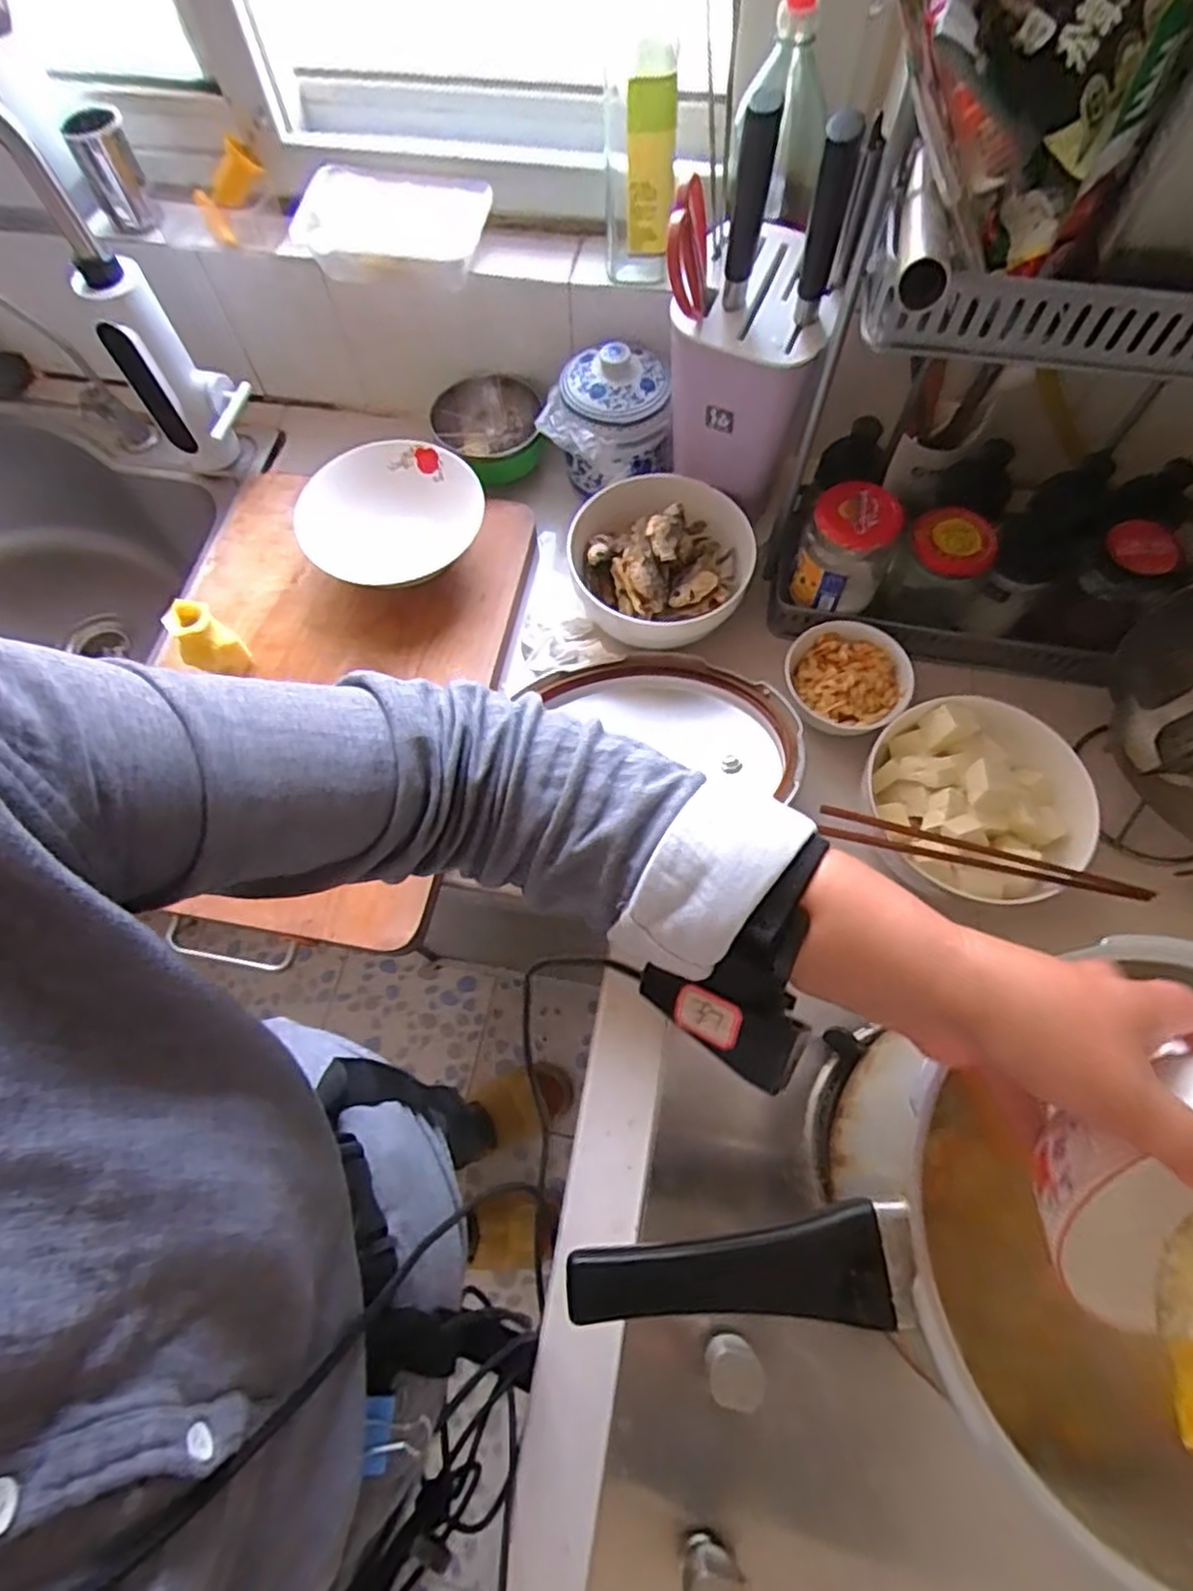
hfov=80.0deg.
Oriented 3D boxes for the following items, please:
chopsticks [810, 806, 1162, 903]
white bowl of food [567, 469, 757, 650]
[{"bbox_3d":[0.295,0.045,0.541,0.231,0.022,0.023,13,70,7],"label":"chopsticks"},{"bbox_3d":[0.062,-0.221,0.676,0.165,0.073,0.171,-1,69,2],"label":"white bowl of food"}]

